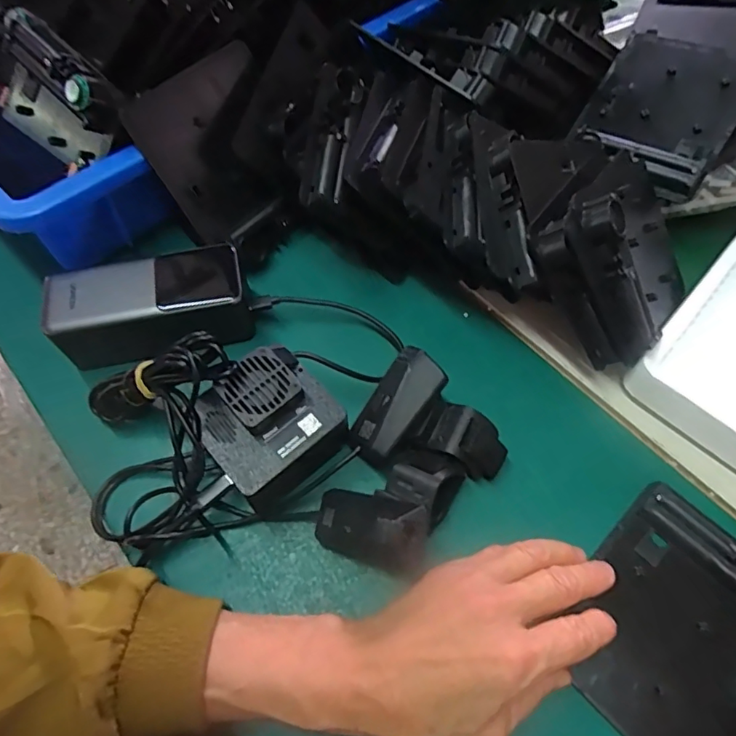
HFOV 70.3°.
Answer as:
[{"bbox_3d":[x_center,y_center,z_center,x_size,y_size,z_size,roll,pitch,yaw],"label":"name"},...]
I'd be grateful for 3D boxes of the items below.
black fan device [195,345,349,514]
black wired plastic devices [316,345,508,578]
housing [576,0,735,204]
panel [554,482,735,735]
[{"bbox_3d":[-0.058,0.037,0.323,0.077,0.059,0.075,-30,64,-16],"label":"black fan device"},{"bbox_3d":[0.023,0.060,0.311,0.086,0.057,0.119,33,65,17],"label":"black wired plastic devices"},{"bbox_3d":[0.255,-0.232,0.429,0.111,0.035,0.204,24,79,24],"label":"housing"},{"bbox_3d":[0.174,0.145,0.287,0.106,0.022,0.126,38,67,20],"label":"panel"}]

